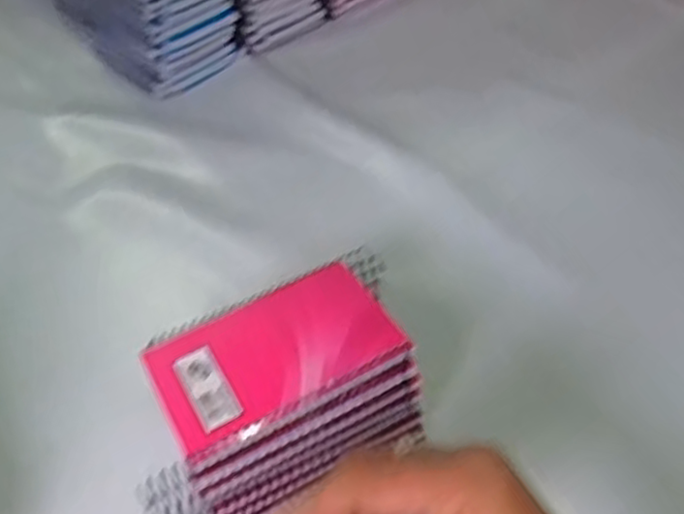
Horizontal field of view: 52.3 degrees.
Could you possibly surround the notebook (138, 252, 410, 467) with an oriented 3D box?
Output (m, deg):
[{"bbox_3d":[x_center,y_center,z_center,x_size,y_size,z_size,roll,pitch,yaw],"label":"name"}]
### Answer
[{"bbox_3d":[-0.037,0.049,0.381,0.128,0.007,0.081,-23,49,-17],"label":"notebook"}]

